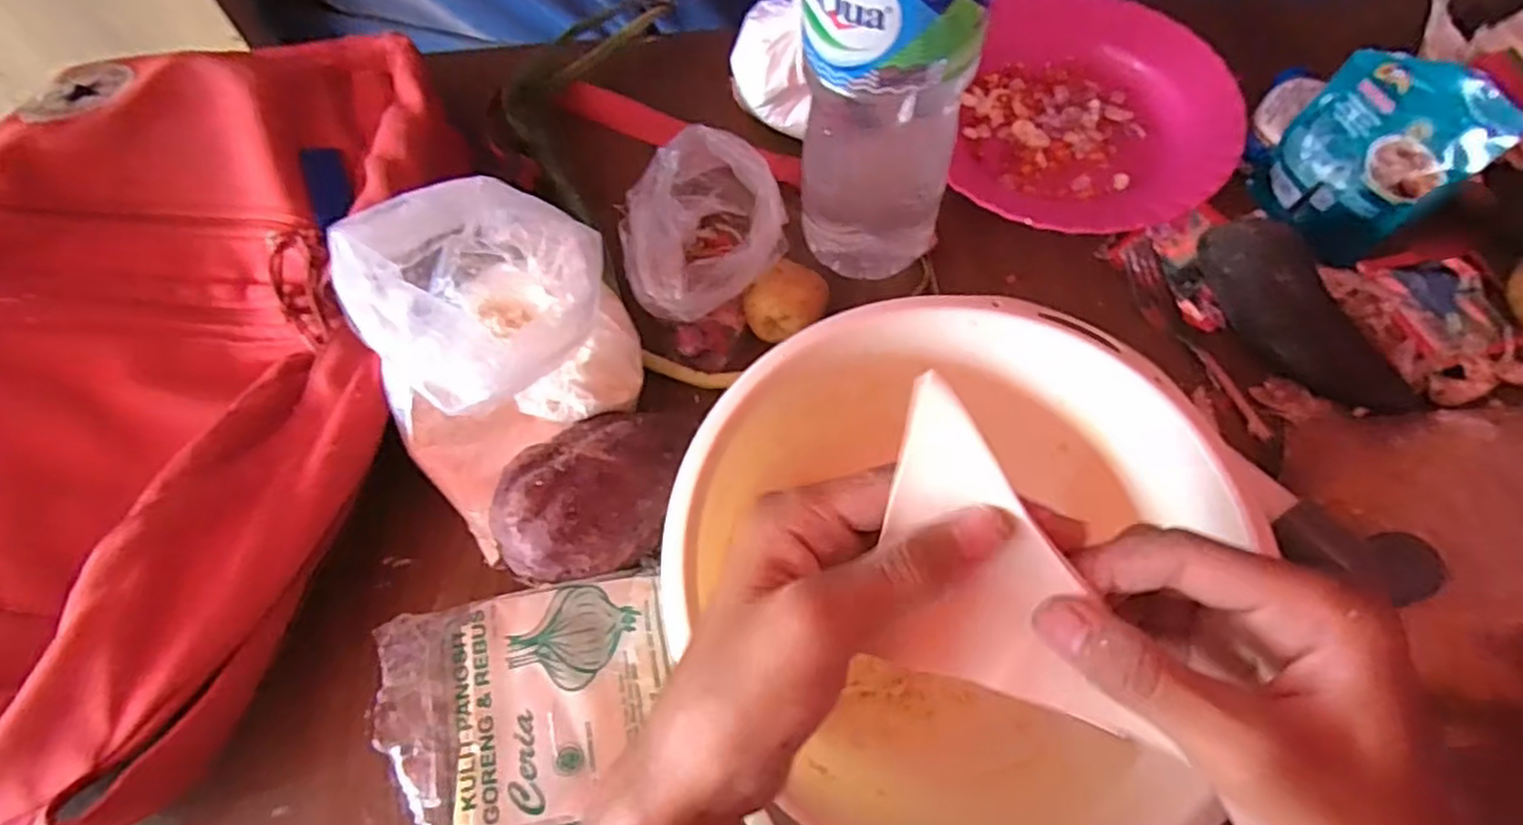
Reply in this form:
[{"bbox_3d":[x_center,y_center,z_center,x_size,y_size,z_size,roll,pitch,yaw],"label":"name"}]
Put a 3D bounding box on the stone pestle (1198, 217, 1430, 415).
[{"bbox_3d":[0.308,-0.055,0.414,0.045,0.038,0.141,-32,67,-14],"label":"stone pestle"}]

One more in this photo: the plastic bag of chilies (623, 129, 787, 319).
[{"bbox_3d":[-0.033,-0.105,0.433,0.105,0.074,0.092,-32,67,-14],"label":"plastic bag of chilies"}]

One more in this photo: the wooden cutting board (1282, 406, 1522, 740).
[{"bbox_3d":[0.380,0.073,0.371,0.195,0.013,0.159,-3,66,2],"label":"wooden cutting board"}]

